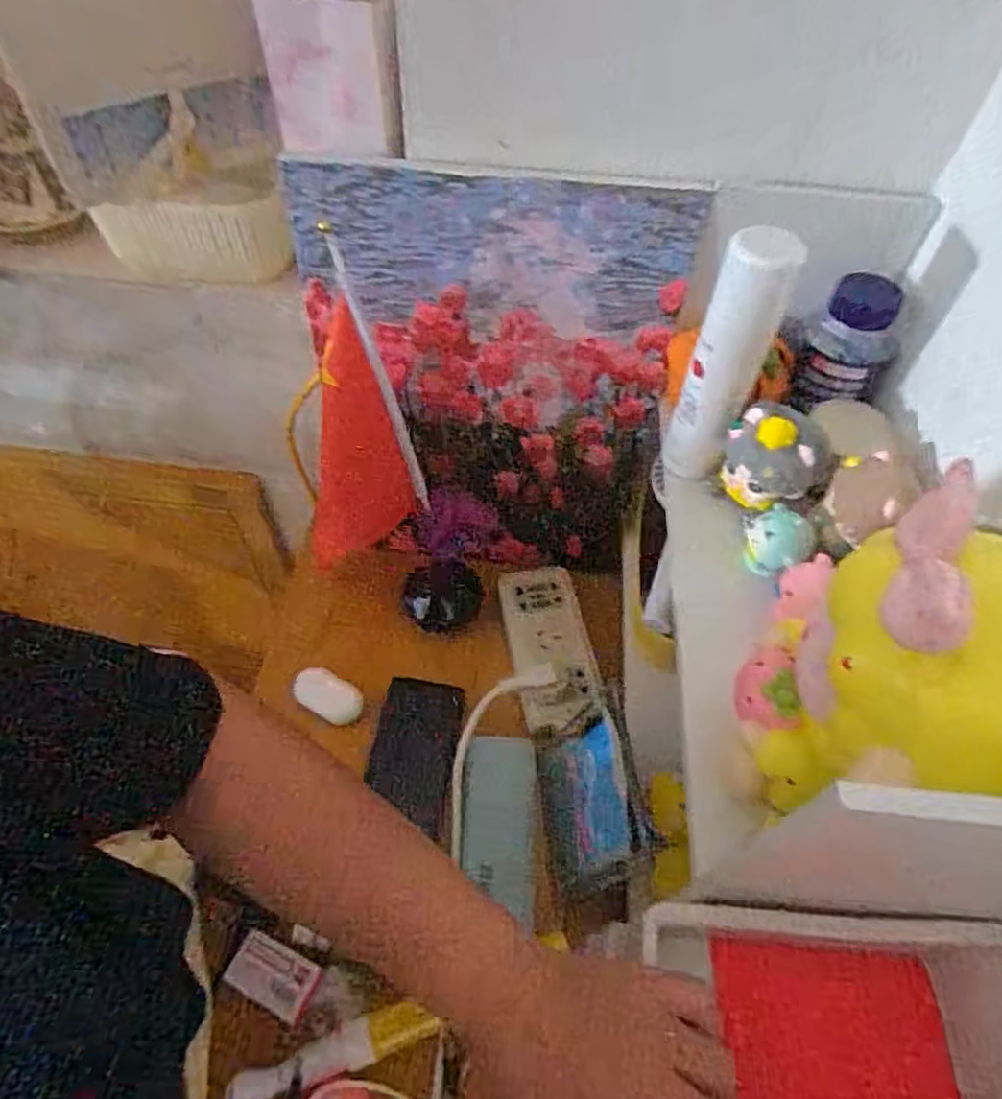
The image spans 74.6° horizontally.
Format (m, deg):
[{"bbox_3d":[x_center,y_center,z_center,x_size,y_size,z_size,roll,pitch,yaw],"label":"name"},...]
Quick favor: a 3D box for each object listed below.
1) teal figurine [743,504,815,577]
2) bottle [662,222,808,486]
[{"bbox_3d":[0.187,-0.008,0.447,0.045,0.043,0.036,29,58,18],"label":"teal figurine"},{"bbox_3d":[0.148,-0.119,0.439,0.044,0.181,0.038,16,55,9],"label":"bottle"}]

